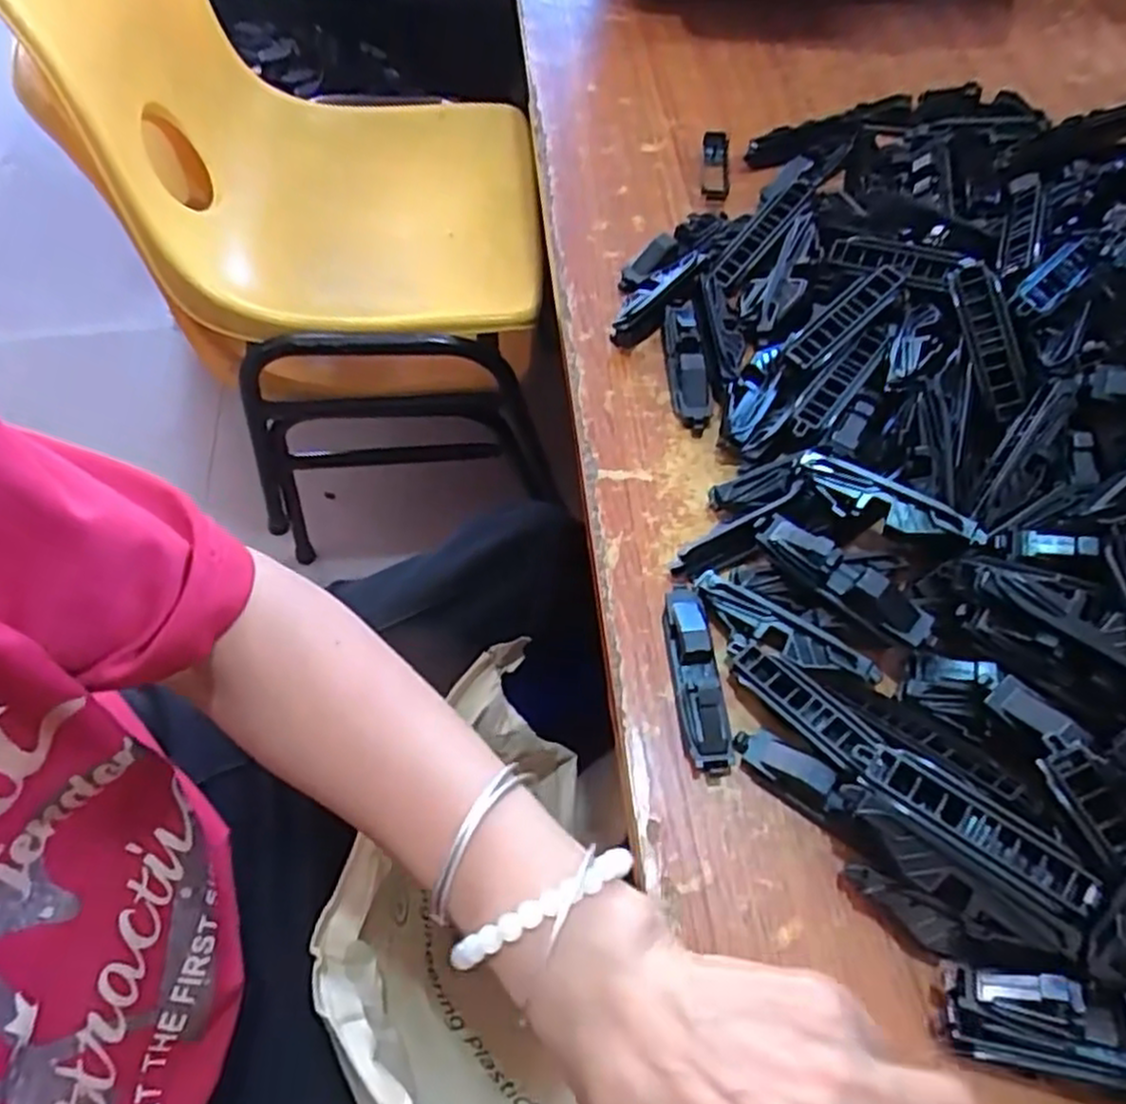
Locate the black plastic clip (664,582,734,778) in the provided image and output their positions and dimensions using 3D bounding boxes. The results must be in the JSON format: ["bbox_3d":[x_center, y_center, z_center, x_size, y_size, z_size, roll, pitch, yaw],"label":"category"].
[{"bbox_3d":[0.055,0.051,0.310,0.017,0.015,0.079,-6,61,-2],"label":"black plastic clip"}]

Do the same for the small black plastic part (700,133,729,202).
[{"bbox_3d":[0.097,-0.242,0.474,0.017,0.013,0.055,5,61,4],"label":"small black plastic part"}]

